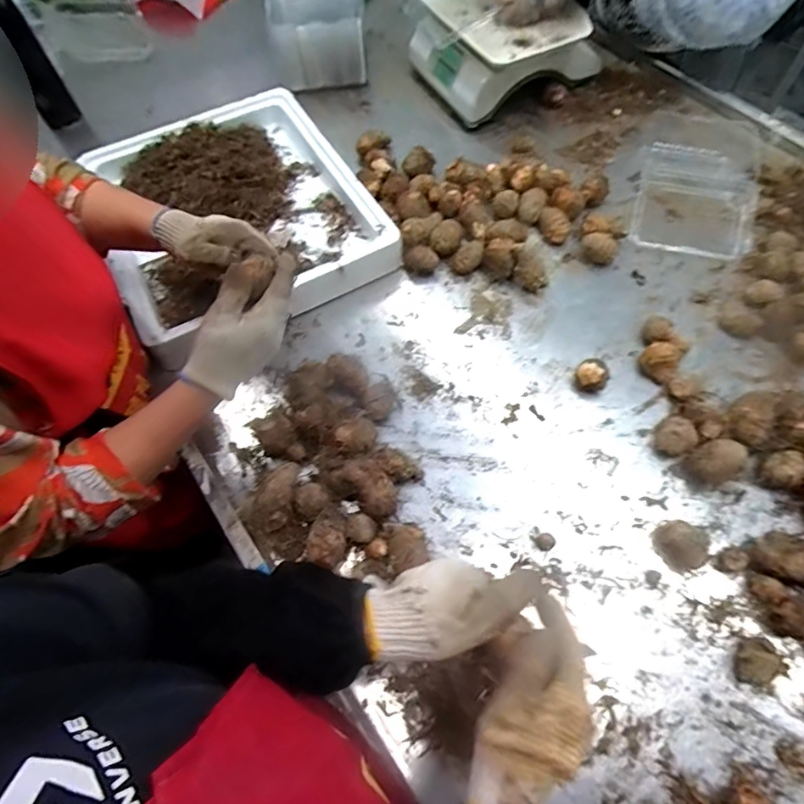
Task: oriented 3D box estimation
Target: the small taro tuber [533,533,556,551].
[{"bbox_3d":[0.165,0.160,0.555,0.019,0.013,0.019,-1,64,2],"label":"small taro tuber"}]

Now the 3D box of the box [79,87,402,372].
[{"bbox_3d":[-0.263,-0.309,0.755,0.375,0.090,0.447,-30,67,-12],"label":"box"}]

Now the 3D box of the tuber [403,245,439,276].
[{"bbox_3d":[0.028,-0.212,0.728,0.050,0.037,0.035,-12,64,-4],"label":"tuber"}]

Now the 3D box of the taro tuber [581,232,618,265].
[{"bbox_3d":[0.299,-0.234,0.731,0.052,0.045,0.043,23,67,13],"label":"taro tuber"}]

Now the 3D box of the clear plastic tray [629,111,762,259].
[{"bbox_3d":[0.482,-0.373,0.790,0.177,0.040,0.318,14,65,9],"label":"clear plastic tray"}]

